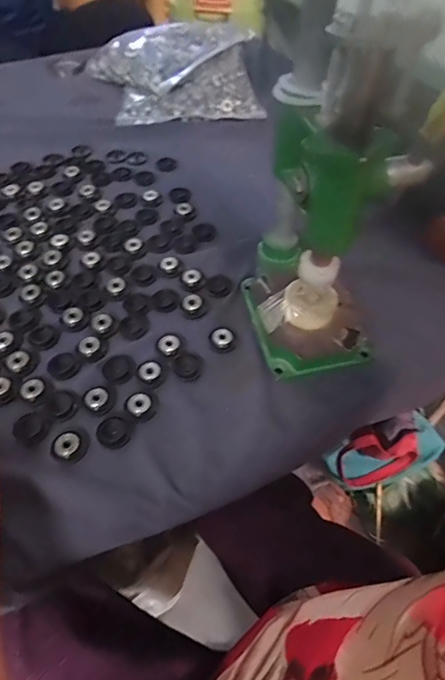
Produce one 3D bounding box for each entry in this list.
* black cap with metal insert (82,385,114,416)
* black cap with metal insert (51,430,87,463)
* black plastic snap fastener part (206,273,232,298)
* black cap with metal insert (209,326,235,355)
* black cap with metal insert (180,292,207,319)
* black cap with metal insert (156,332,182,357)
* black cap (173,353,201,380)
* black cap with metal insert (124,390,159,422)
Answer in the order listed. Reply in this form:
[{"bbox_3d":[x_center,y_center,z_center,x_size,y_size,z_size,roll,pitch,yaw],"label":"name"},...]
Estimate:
[{"bbox_3d":[-0.127,0.059,0.440,0.030,0.006,0.033,-35,60,-24],"label":"black cap with metal insert"},{"bbox_3d":[-0.147,0.100,0.412,0.030,0.009,0.032,0,52,0],"label":"black cap with metal insert"},{"bbox_3d":[-0.005,-0.069,0.538,0.031,0.009,0.033,-8,53,-6],"label":"black plastic snap fastener part"},{"bbox_3d":[0.000,-0.002,0.490,0.028,0.010,0.030,0,52,0],"label":"black cap with metal insert"},{"bbox_3d":[-0.035,-0.044,0.516,0.029,0.016,0.031,0,52,0],"label":"black cap with metal insert"},{"bbox_3d":[-0.060,0.004,0.485,0.028,0.008,0.030,0,52,0],"label":"black cap with metal insert"},{"bbox_3d":[-0.038,0.029,0.474,0.029,0.004,0.034,3,52,2],"label":"black cap"},{"bbox_3d":[-0.082,0.064,0.440,0.031,0.009,0.033,0,52,0],"label":"black cap with metal insert"}]

